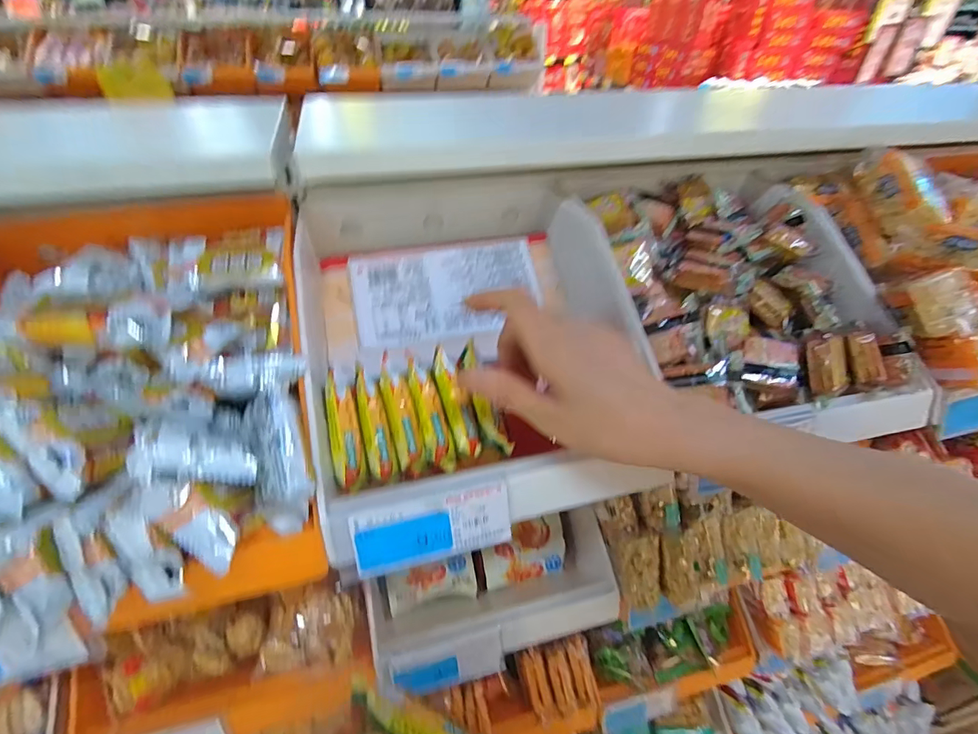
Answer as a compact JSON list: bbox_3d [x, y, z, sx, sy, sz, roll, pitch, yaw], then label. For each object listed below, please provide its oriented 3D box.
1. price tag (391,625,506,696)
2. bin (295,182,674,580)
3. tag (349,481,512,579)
[{"bbox_3d":[-0.032,0.248,0.387,0.091,0.039,0.007,-9,4,-16],"label":"price tag"},{"bbox_3d":[-0.017,-0.027,0.346,0.225,0.115,0.273,-8,40,-11],"label":"bin"},{"bbox_3d":[-0.031,0.093,0.267,0.089,0.039,0.004,-11,16,-10],"label":"tag"}]

